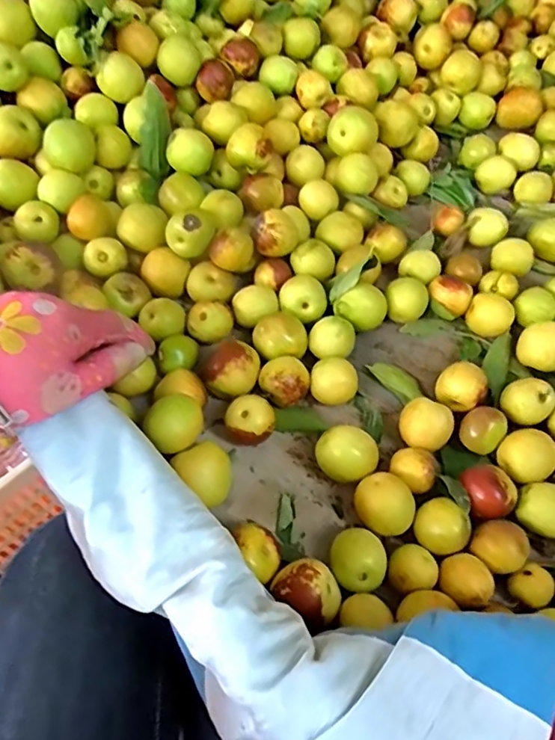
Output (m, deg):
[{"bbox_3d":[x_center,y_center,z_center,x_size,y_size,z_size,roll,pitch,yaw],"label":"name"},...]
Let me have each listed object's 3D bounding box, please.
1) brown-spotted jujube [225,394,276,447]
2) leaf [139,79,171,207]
[{"bbox_3d":[-0.018,0.038,0.377,0.032,0.036,0.027,-8,56,0],"label":"brown-spotted jujube"},{"bbox_3d":[-0.103,-0.185,0.446,0.027,0.088,0.028,16,28,15],"label":"leaf"}]

